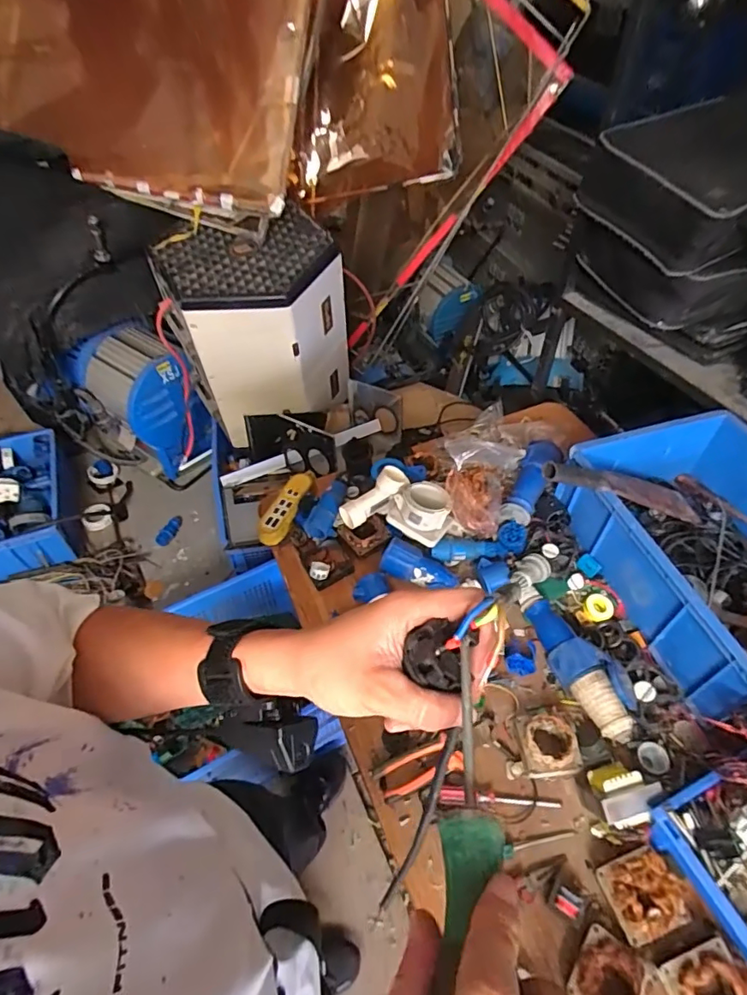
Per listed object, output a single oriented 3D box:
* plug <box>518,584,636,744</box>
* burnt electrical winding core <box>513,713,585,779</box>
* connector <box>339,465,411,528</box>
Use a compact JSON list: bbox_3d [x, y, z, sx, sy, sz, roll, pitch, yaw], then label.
[{"bbox_3d":[0.324,0.253,0.829,0.079,0.057,0.261,-18,52,-15],"label":"plug"},{"bbox_3d":[0.258,0.364,0.769,0.084,0.052,0.086,-5,50,-4],"label":"burnt electrical winding core"},{"bbox_3d":[0.003,0.002,0.995,0.145,0.052,0.045,-41,57,1],"label":"connector"}]

